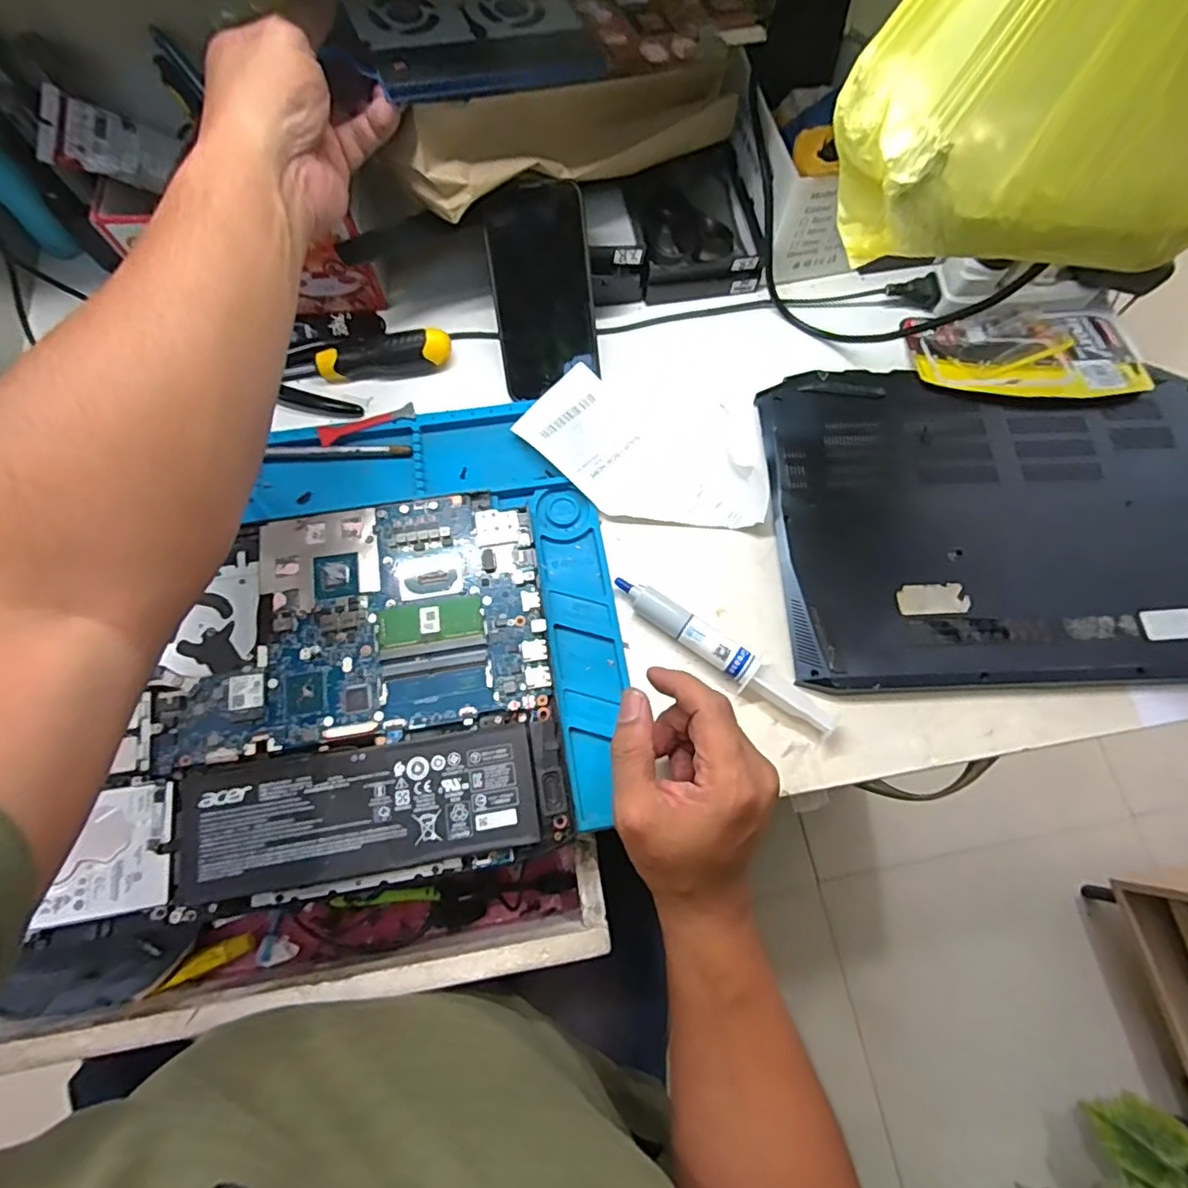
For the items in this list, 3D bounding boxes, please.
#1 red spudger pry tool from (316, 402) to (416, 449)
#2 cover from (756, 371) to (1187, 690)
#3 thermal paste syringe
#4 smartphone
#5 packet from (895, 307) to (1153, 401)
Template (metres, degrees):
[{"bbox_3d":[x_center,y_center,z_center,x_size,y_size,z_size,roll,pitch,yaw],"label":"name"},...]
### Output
[{"bbox_3d":[-0.175,-0.131,0.451,0.074,0.007,0.016,-23,71,-9],"label":"red spudger pry tool"},{"bbox_3d":[0.313,-0.056,0.432,0.353,0.015,0.242,-1,69,-1],"label":"cover"},{"bbox_3d":[0.087,0.040,0.396,0.167,0.018,0.022,34,72,12],"label":"thermal paste syringe"},{"bbox_3d":[-0.038,-0.226,0.440,0.072,0.008,0.140,-9,109,-6],"label":"smartphone"},{"bbox_3d":[0.359,-0.199,0.478,0.185,0.012,0.096,-3,69,-2],"label":"packet"}]

